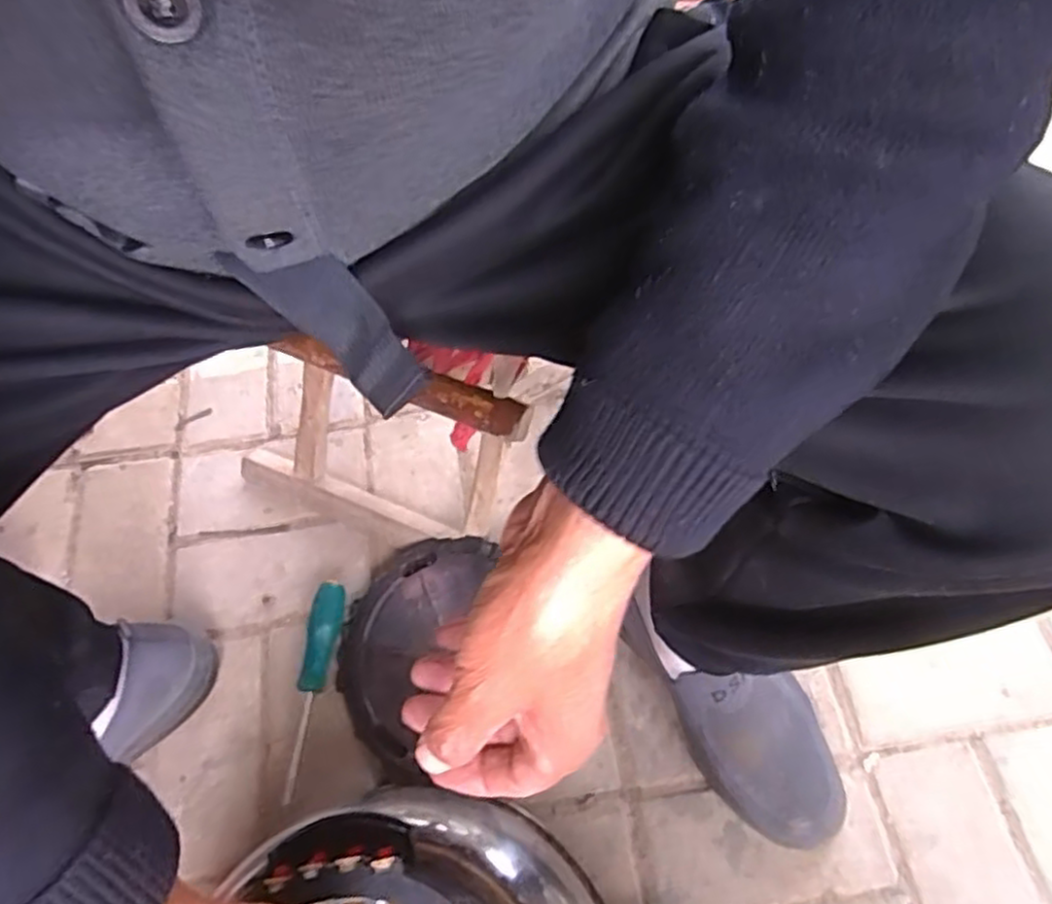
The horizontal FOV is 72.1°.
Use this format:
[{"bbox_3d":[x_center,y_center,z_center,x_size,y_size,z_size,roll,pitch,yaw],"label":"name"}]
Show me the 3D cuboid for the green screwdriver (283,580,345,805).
[{"bbox_3d":[-0.190,0.204,0.634,0.028,0.028,0.179,5,64,5],"label":"green screwdriver"}]

